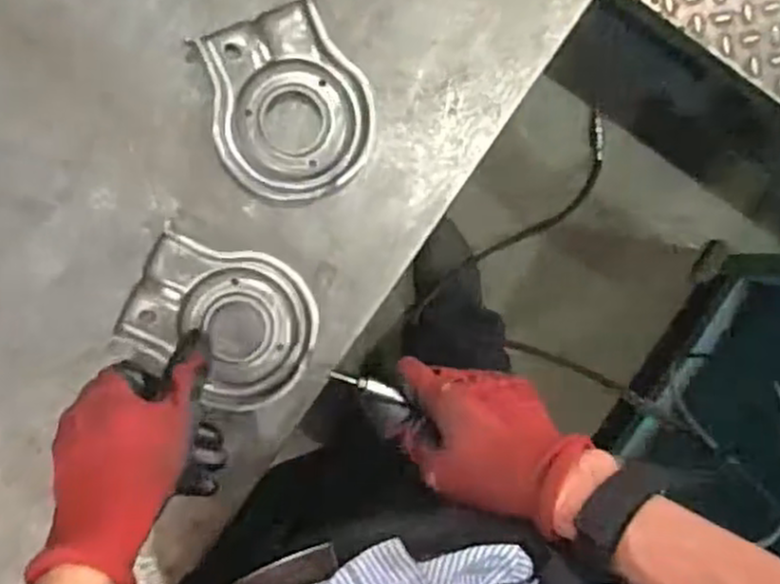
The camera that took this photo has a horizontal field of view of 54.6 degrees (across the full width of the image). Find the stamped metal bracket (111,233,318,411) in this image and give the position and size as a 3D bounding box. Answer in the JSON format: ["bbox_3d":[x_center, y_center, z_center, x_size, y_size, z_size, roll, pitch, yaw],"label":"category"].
[{"bbox_3d":[-0.111,0.019,0.502,0.123,0.027,0.096,25,91,-4],"label":"stamped metal bracket"}]

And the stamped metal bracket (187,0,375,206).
[{"bbox_3d":[-0.068,-0.122,0.502,0.102,0.024,0.124,-24,94,-2],"label":"stamped metal bracket"}]

